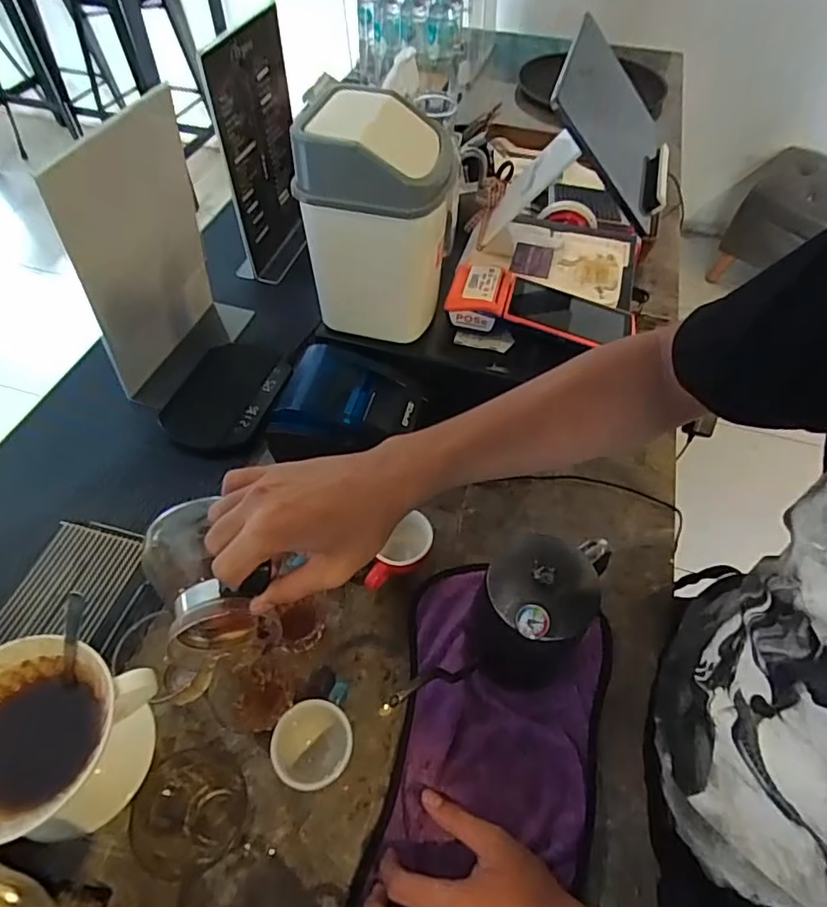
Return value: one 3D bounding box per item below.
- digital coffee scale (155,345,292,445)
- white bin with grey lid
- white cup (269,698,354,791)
[{"bbox_3d":[-0.231,-0.078,0.690,0.111,0.022,0.167,12,54,8],"label":"digital coffee scale"},{"bbox_3d":[-0.031,-0.237,0.580,0.124,0.212,0.125,12,53,8],"label":"white bin with grey lid"},{"bbox_3d":[-0.080,0.242,0.453,0.058,0.066,0.061,1,53,-1],"label":"white cup"}]

